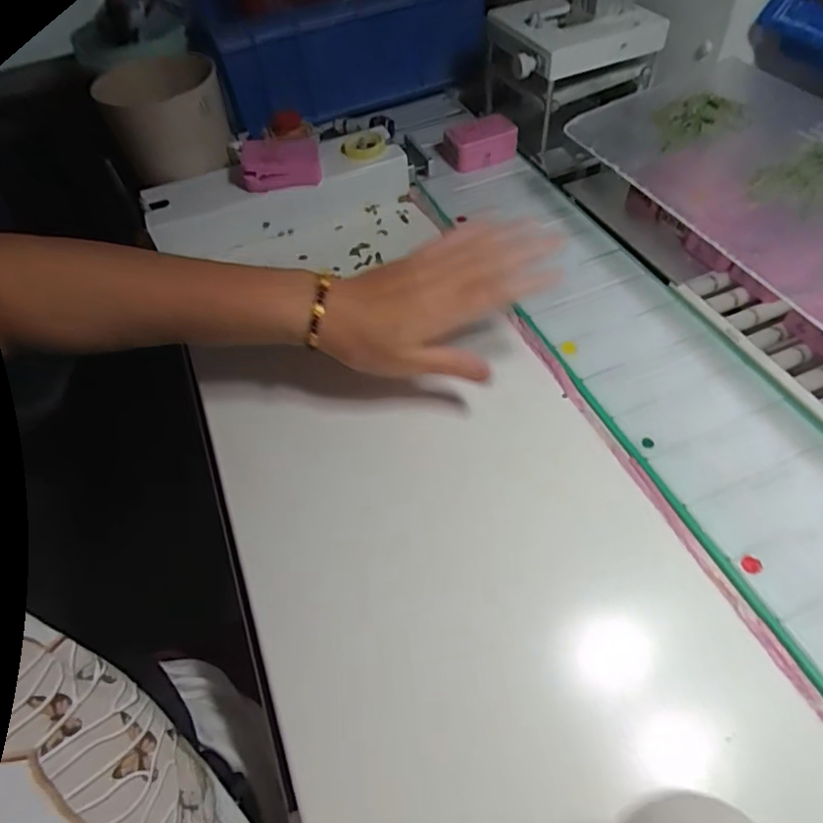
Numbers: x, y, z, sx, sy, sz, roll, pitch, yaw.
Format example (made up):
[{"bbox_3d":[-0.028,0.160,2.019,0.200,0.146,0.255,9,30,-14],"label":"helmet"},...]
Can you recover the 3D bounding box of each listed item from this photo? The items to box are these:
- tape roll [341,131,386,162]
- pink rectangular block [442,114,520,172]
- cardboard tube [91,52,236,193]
[{"bbox_3d":[-0.048,-0.266,0.572,0.043,0.009,0.051,-6,52,1],"label":"tape roll"},{"bbox_3d":[0.069,-0.286,0.609,0.075,0.034,0.047,-22,54,-11],"label":"pink rectangular block"},{"bbox_3d":[-0.245,-0.297,0.579,0.111,0.082,0.108,-20,54,-11],"label":"cardboard tube"}]

